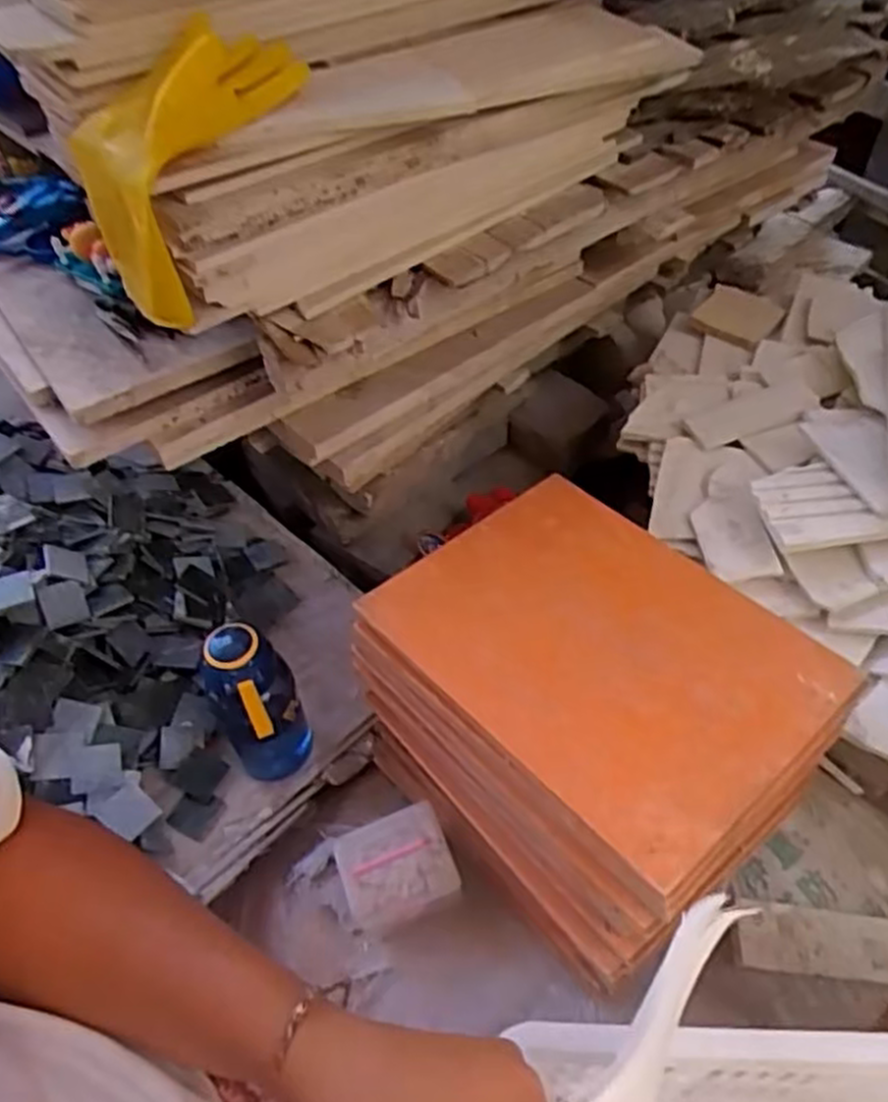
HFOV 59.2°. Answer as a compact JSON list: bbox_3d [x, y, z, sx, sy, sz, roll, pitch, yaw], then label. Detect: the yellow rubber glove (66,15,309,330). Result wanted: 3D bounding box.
[{"bbox_3d":[-0.223,-0.330,0.656,0.111,0.118,0.253,39,101,31],"label":"yellow rubber glove"}]

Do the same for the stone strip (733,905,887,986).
[{"bbox_3d":[0.444,0.413,0.807,0.314,0.023,0.063,9,50,-6],"label":"stone strip"}]

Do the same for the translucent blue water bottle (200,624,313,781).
[{"bbox_3d":[-0.198,0.182,0.862,0.084,0.240,0.089,-25,52,-16],"label":"translucent blue water bottle"}]

